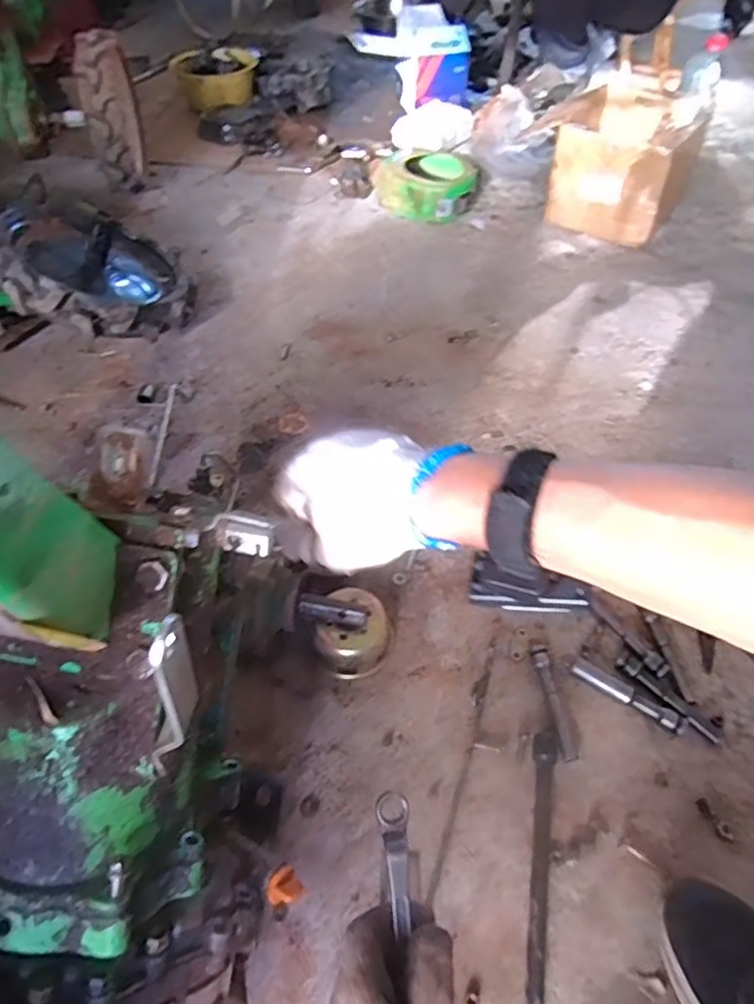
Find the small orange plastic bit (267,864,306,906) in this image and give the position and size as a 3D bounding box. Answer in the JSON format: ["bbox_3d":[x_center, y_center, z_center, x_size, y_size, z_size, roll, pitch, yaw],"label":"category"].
[{"bbox_3d":[-0.070,0.288,0.478,0.025,0.014,0.026,0,50,-1],"label":"small orange plastic bit"}]

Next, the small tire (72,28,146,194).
[{"bbox_3d":[-0.582,-0.854,1.411,0.077,0.291,0.298,-8,51,-8],"label":"small tire"}]

